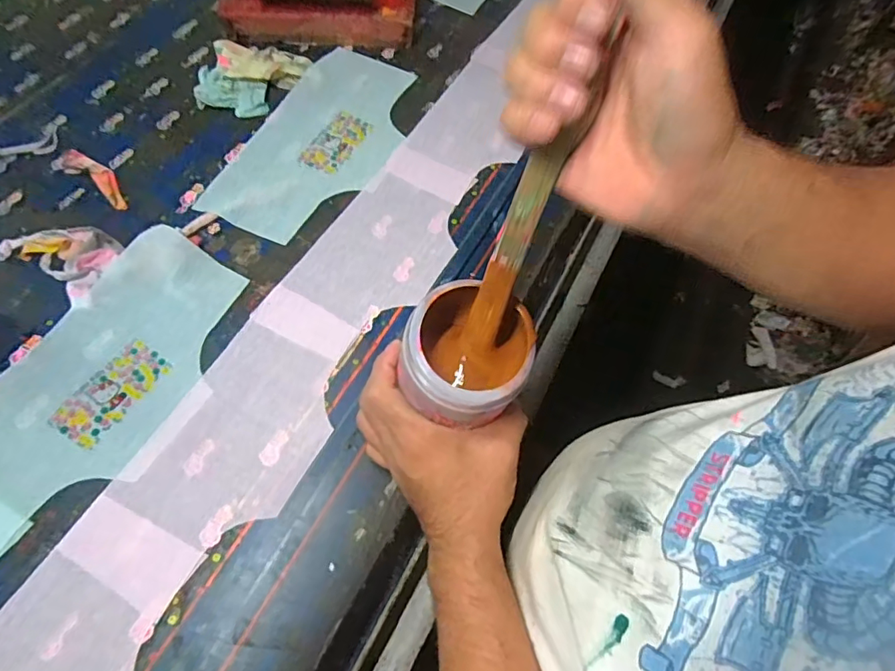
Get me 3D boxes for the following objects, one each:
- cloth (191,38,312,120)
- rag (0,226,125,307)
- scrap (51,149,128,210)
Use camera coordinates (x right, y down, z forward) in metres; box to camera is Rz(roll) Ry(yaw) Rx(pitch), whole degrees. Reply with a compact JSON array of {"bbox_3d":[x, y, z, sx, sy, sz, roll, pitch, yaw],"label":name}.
[{"bbox_3d":[-0.247,-0.323,0.659,0.121,0.034,0.096,10,62,1],"label":"cloth"},{"bbox_3d":[-0.396,-0.082,0.528,0.113,0.020,0.075,19,62,6],"label":"rag"},{"bbox_3d":[-0.392,-0.177,0.584,0.114,0.005,0.034,31,64,12],"label":"scrap"}]

